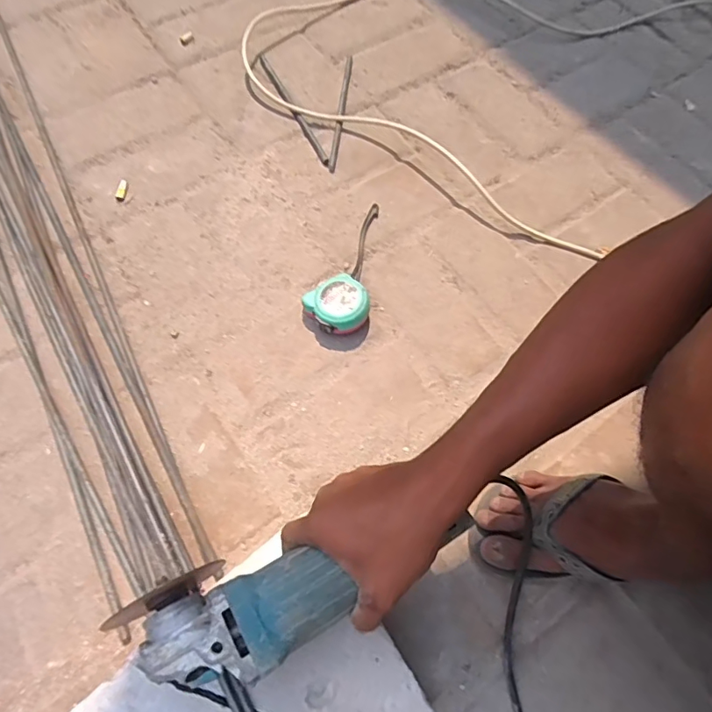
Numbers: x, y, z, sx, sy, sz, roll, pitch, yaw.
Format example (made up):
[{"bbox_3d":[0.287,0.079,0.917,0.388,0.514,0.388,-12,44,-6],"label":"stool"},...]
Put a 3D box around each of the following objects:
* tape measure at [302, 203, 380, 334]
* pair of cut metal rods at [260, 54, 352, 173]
[{"bbox_3d":[-0.009,-0.117,0.609,0.073,0.038,0.196,11,64,4],"label":"tape measure"},{"bbox_3d":[-0.036,-0.381,0.740,0.130,0.007,0.246,-23,67,-13],"label":"pair of cut metal rods"}]

